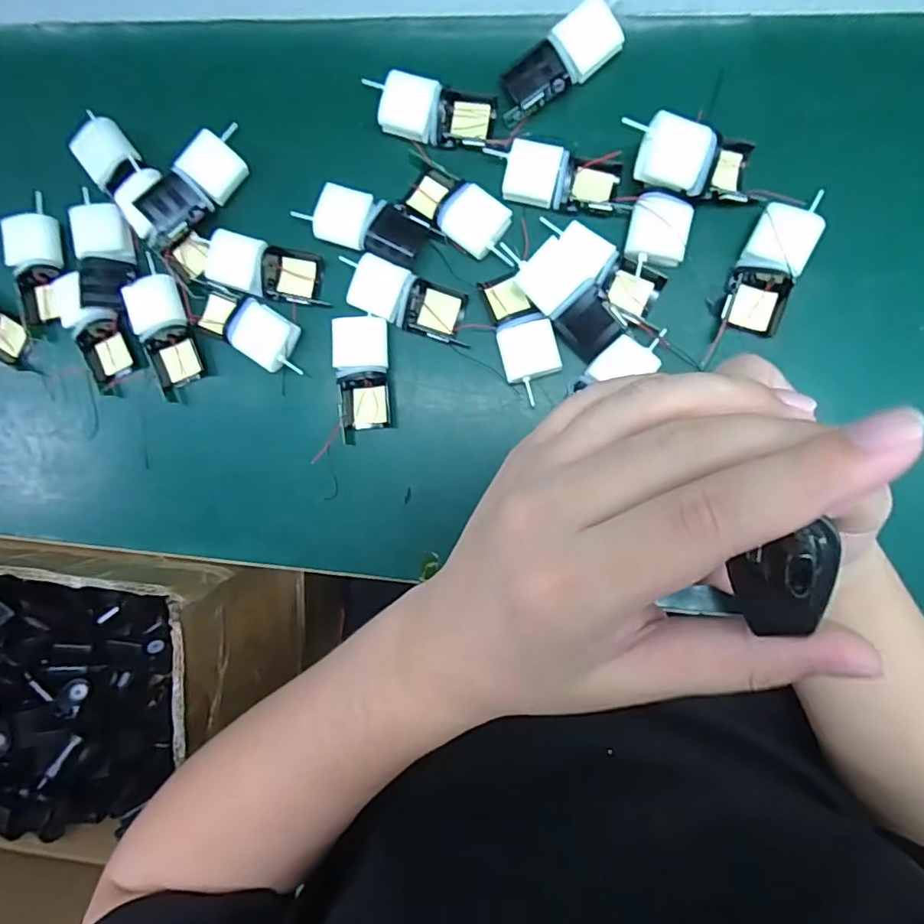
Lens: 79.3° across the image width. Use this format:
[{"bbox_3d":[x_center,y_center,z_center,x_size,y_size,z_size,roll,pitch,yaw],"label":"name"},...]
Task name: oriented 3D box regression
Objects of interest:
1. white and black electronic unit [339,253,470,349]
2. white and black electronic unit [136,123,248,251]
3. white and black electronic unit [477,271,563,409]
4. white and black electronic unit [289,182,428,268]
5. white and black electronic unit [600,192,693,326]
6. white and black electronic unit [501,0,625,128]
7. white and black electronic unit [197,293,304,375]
[{"bbox_3d":[-0.038,-0.112,0.383,0.087,0.015,0.038,22,93,5],"label":"white and black electronic unit"},{"bbox_3d":[-0.190,-0.192,0.391,0.033,0.029,0.096,42,95,4],"label":"white and black electronic unit"},{"bbox_3d":[0.042,-0.086,0.375,0.037,0.015,0.086,-17,89,6],"label":"white and black electronic unit"},{"bbox_3d":[-0.067,-0.164,0.385,0.085,0.017,0.038,18,93,6],"label":"white and black electronic unit"},{"bbox_3d":[0.120,-0.131,0.360,0.040,0.024,0.082,21,93,5],"label":"white and black electronic unit"},{"bbox_3d":[0.070,-0.268,0.367,0.104,0.024,0.034,-32,87,6],"label":"white and black electronic unit"},{"bbox_3d":[-0.152,-0.096,0.394,0.083,0.018,0.038,31,94,5],"label":"white and black electronic unit"}]

